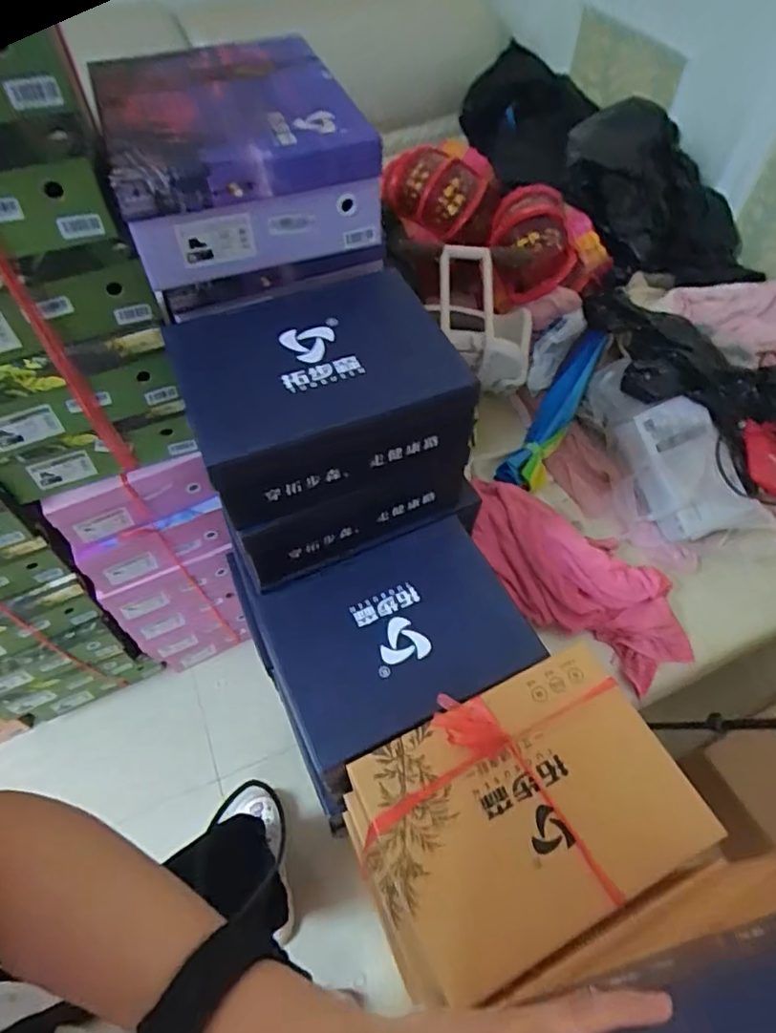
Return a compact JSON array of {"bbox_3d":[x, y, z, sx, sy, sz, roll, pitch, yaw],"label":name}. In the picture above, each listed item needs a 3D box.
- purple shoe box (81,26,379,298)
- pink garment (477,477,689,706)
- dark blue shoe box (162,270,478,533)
[{"bbox_3d":[-0.197,-0.448,0.733,0.276,0.128,0.327,-19,58,-13],"label":"purple shoe box"},{"bbox_3d":[0.325,0.100,1.022,0.452,0.117,0.197,39,62,5],"label":"pink garment"},{"bbox_3d":[-0.083,-0.144,0.705,0.292,0.143,0.250,-21,58,-14],"label":"dark blue shoe box"}]

